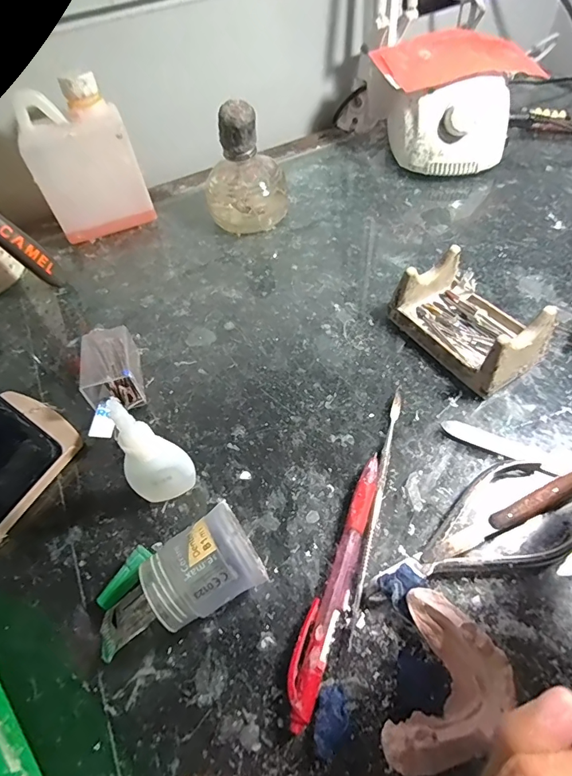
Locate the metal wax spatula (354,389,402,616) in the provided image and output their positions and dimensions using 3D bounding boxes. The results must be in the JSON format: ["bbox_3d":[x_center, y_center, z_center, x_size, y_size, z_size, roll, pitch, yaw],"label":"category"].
[{"bbox_3d":[0.057,0.057,0.253,0.006,0.007,0.138,11,56,13],"label":"metal wax spatula"}]

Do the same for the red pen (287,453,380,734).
[{"bbox_3d":[0.029,0.097,0.225,0.017,0.011,0.133,18,58,17],"label":"red pen"}]

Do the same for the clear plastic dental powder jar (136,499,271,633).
[{"bbox_3d":[-0.040,0.093,0.215,0.052,0.043,0.039,-30,57,-15],"label":"clear plastic dental powder jar"}]

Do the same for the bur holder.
[{"bbox_3d":[0.131,-0.050,0.302,0.065,0.041,0.097,-30,57,-16],"label":"bur holder"}]

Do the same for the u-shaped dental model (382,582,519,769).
[{"bbox_3d":[0.071,0.129,0.188,0.044,0.025,0.067,14,57,15],"label":"u-shaped dental model"}]

